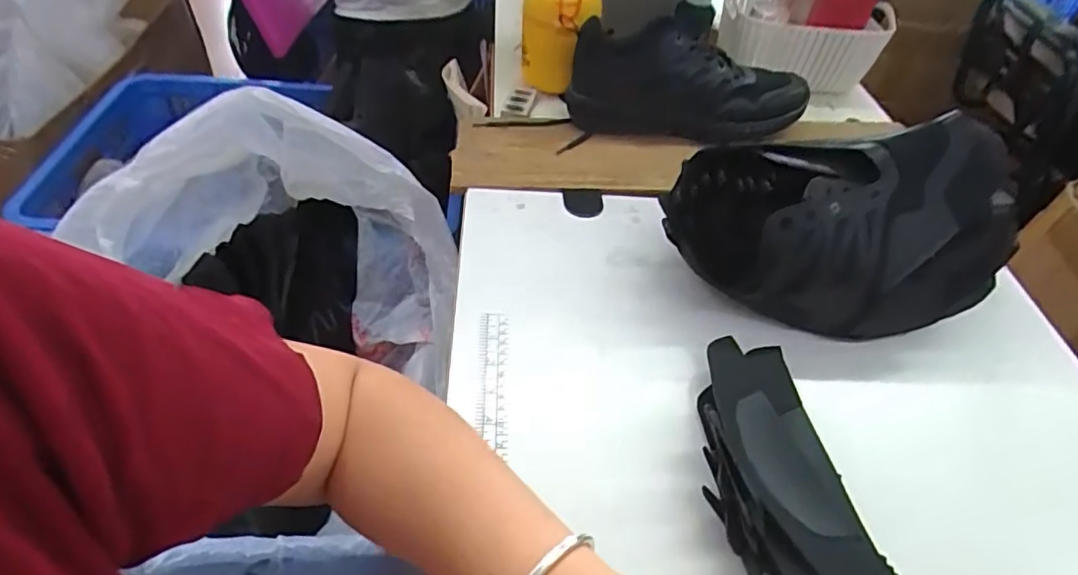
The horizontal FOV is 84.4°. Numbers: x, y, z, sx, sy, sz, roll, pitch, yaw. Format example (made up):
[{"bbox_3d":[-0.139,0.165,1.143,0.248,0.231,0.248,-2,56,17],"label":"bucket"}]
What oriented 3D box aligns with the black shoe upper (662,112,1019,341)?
[{"bbox_3d":[0.240,-0.046,0.488,0.265,0.146,0.125,1,47,-6],"label":"black shoe upper"}]

